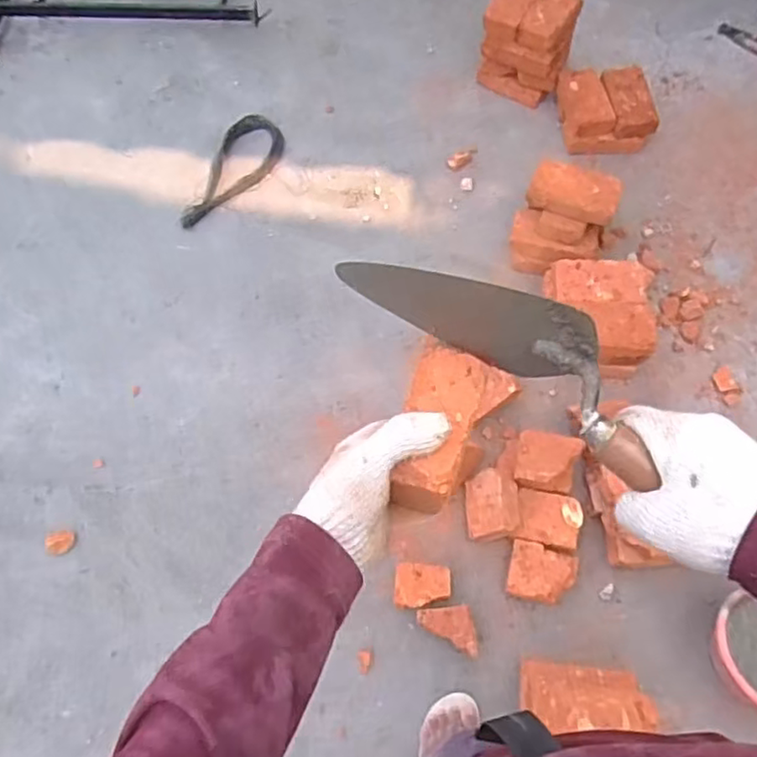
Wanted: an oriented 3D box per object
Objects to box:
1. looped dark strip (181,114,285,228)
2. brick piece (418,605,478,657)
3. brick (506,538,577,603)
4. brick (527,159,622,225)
[{"bbox_3d":[-0.388,-0.560,1.722,0.162,0.060,0.397,20,68,12],"label":"looped dark strip"},{"bbox_3d":[0.131,0.480,1.220,0.100,0.034,0.090,-7,65,-2],"label":"brick piece"},{"bbox_3d":[0.324,0.383,1.264,0.133,0.043,0.106,9,66,7],"label":"brick"},{"bbox_3d":[0.452,-0.432,1.490,0.195,0.055,0.117,22,67,11],"label":"brick"}]

